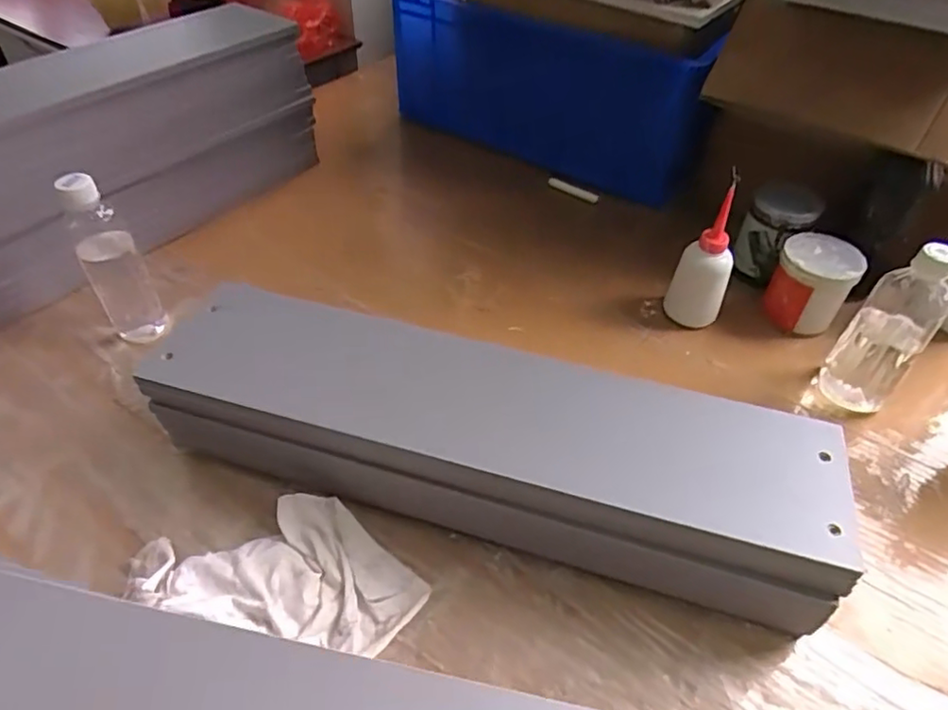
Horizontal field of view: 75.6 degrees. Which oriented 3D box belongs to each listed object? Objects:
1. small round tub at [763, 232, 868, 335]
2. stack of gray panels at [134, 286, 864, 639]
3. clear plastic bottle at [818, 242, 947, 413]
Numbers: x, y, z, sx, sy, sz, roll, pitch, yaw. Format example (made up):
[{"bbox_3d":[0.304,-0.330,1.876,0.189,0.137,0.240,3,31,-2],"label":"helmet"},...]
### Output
[{"bbox_3d":[0.382,-0.079,0.701,0.083,0.094,0.081,27,50,22],"label":"small round tub"},{"bbox_3d":[0.010,0.071,0.521,0.546,0.120,0.130,14,46,11],"label":"stack of gray panels"},{"bbox_3d":[0.404,-0.027,0.590,0.068,0.179,0.059,35,53,27],"label":"clear plastic bottle"}]

